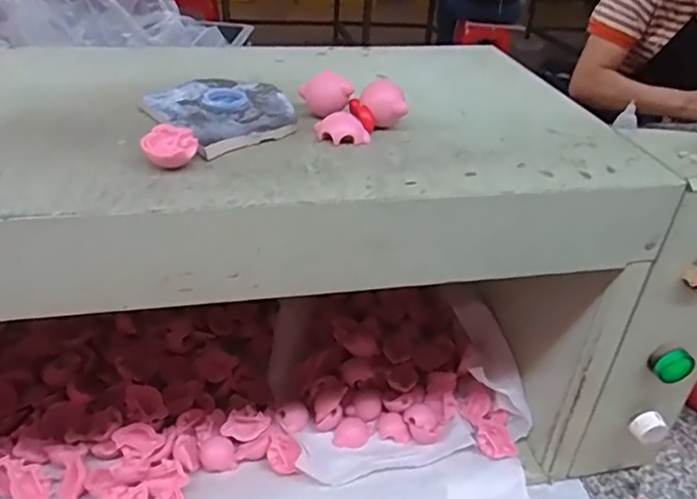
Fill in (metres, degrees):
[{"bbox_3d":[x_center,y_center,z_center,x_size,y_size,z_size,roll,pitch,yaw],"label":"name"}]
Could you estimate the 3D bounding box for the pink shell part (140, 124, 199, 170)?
[{"bbox_3d":[-0.096,-0.054,0.318,0.028,0.015,0.031,-4,34,-13],"label":"pink shell part"}]

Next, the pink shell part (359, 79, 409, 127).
[{"bbox_3d":[0.023,-0.094,0.376,0.029,0.022,0.029,4,33,-1],"label":"pink shell part"}]

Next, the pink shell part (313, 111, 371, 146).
[{"bbox_3d":[-0.004,-0.075,0.362,0.033,0.013,0.022,4,33,-1],"label":"pink shell part"}]

